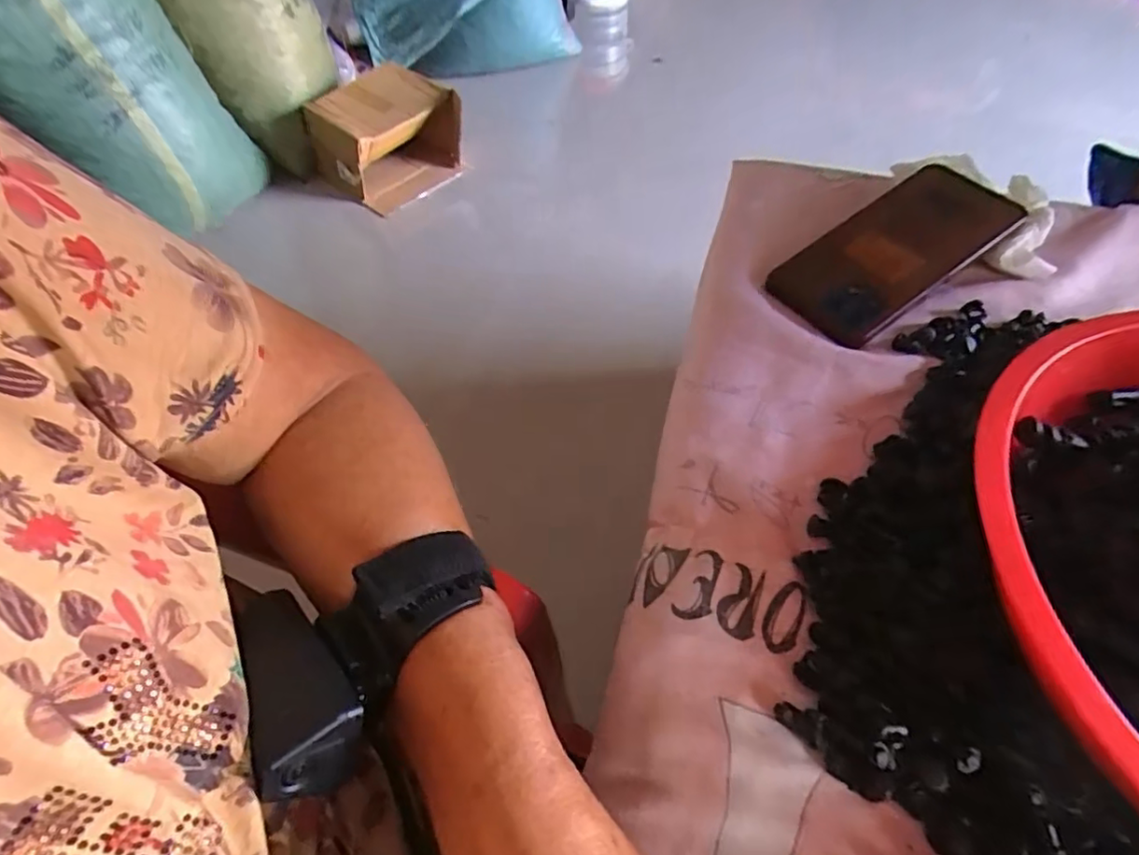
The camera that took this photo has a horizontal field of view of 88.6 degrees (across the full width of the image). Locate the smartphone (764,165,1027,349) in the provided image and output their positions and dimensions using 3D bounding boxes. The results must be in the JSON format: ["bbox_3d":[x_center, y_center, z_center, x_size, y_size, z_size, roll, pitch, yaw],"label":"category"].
[{"bbox_3d":[0.208,-0.114,0.374,0.156,0.008,0.071,-36,64,-8],"label":"smartphone"}]

